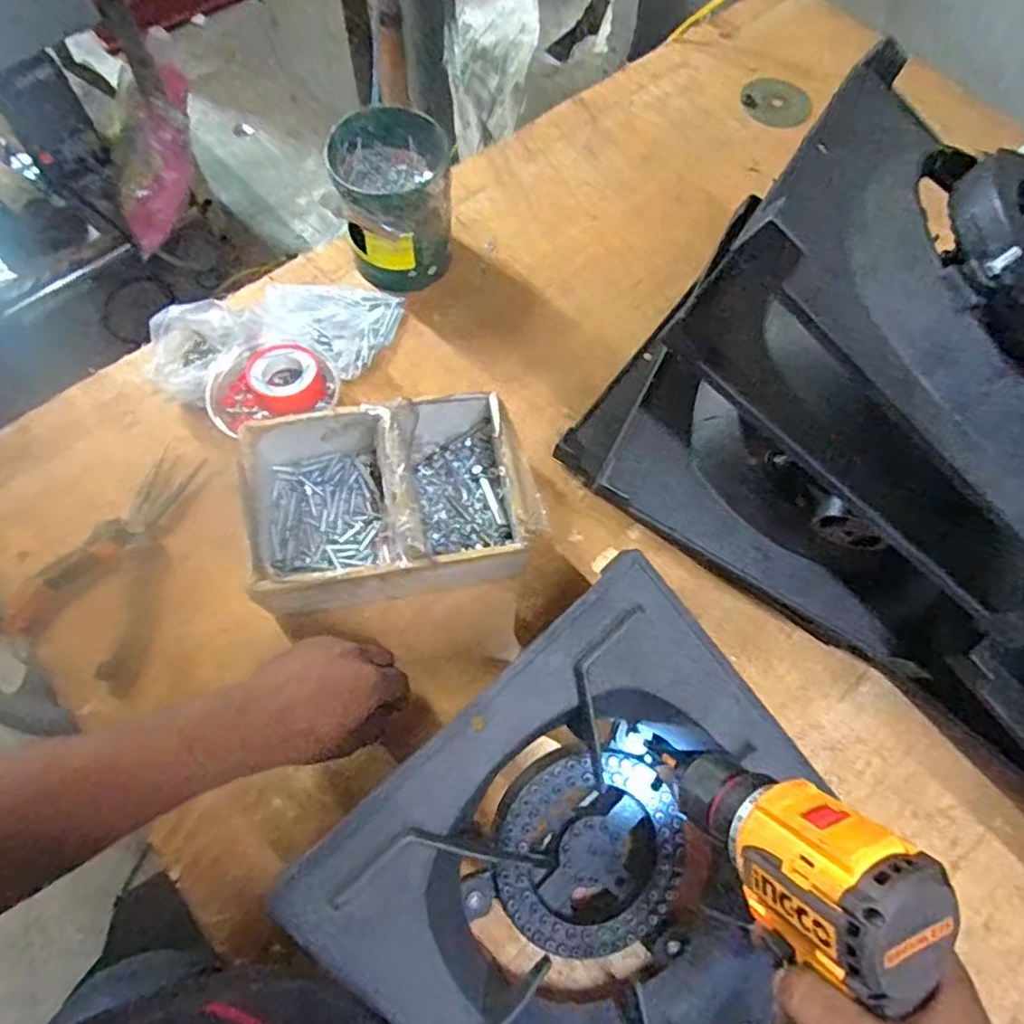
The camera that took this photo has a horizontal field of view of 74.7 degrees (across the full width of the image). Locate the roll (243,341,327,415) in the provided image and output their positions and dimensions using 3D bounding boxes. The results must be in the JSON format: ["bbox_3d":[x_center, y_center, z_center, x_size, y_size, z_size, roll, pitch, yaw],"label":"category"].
[{"bbox_3d":[-0.212,-0.123,0.625,0.064,0.028,0.076,-32,72,-14],"label":"roll"}]

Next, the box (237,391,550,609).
[{"bbox_3d":[-0.101,-0.014,0.561,0.223,0.083,0.154,-12,69,-7],"label":"box"}]

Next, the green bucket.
[{"bbox_3d":[-0.116,-0.302,0.667,0.107,0.123,0.116,-2,68,-3],"label":"green bucket"}]

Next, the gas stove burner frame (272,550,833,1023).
[{"bbox_3d":[0.059,0.230,0.436,0.291,0.052,0.290,-41,98,-14],"label":"gas stove burner frame"}]

